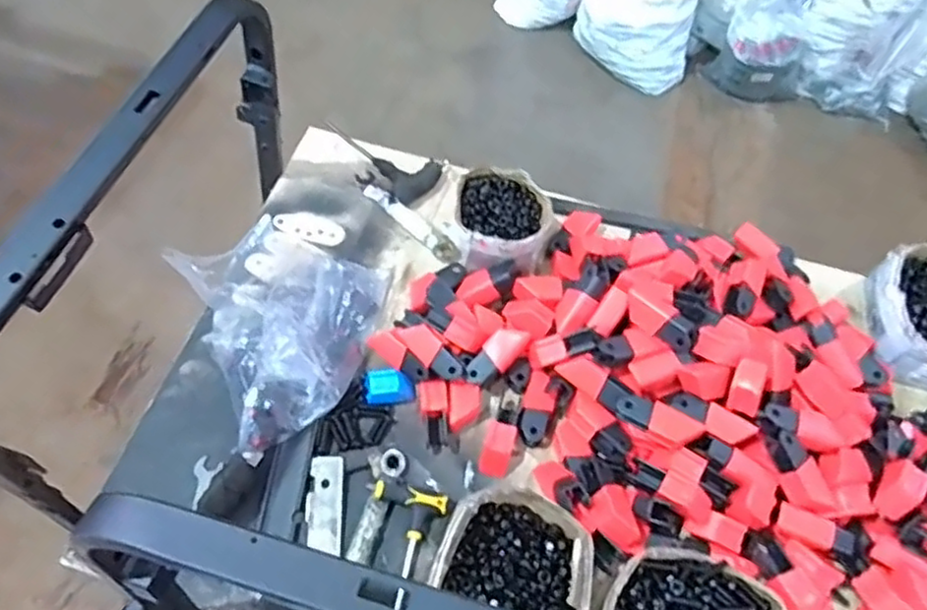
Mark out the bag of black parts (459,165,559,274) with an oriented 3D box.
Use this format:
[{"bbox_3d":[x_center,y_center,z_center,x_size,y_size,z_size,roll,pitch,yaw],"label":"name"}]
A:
[{"bbox_3d":[0.053,-0.100,0.852,0.125,0.074,0.136,3,59,-1],"label":"bag of black parts"}]

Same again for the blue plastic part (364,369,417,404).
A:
[{"bbox_3d":[-0.081,0.090,0.761,0.054,0.017,0.033,-4,59,-5],"label":"blue plastic part"}]

